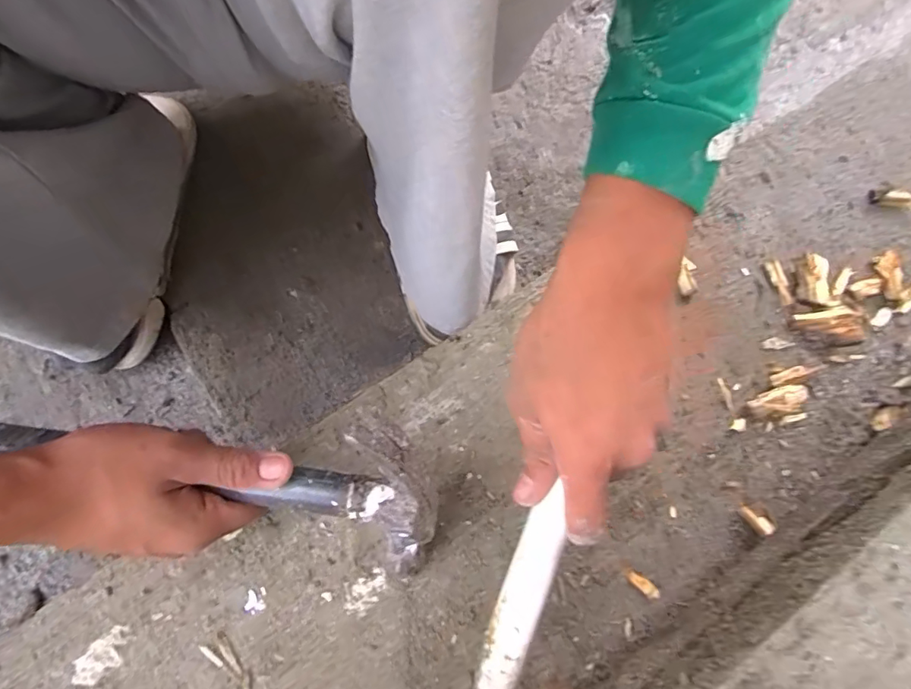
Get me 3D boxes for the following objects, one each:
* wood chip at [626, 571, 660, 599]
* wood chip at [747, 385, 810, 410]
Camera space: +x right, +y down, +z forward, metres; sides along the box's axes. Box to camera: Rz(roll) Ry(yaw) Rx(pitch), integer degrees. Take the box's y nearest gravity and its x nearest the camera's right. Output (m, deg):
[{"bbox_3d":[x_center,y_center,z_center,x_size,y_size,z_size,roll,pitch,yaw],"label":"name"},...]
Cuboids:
[{"bbox_3d":[0.129,0.165,0.343,0.023,0.004,0.009,38,73,13],"label":"wood chip"},{"bbox_3d":[0.250,0.043,0.385,0.044,0.009,0.018,-12,71,-4],"label":"wood chip"}]

